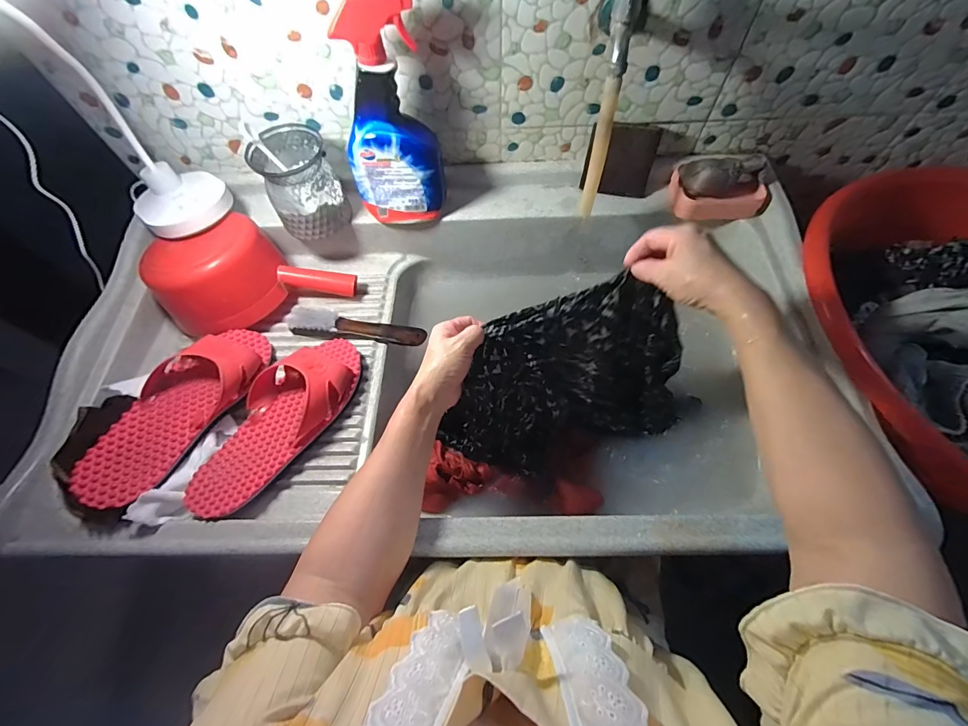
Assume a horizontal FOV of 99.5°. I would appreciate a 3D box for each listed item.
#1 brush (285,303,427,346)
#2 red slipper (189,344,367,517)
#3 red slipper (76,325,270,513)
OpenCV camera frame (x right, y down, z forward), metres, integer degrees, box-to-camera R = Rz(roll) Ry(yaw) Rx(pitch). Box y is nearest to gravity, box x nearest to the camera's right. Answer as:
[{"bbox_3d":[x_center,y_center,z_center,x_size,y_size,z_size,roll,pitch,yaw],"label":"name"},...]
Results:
[{"bbox_3d":[-0.197,-0.056,0.609,0.211,0.033,0.052,13,64,9],"label":"brush"},{"bbox_3d":[-0.254,0.065,0.509,0.102,0.054,0.251,25,67,15],"label":"red slipper"},{"bbox_3d":[-0.375,0.049,0.508,0.101,0.073,0.246,20,65,12],"label":"red slipper"}]

